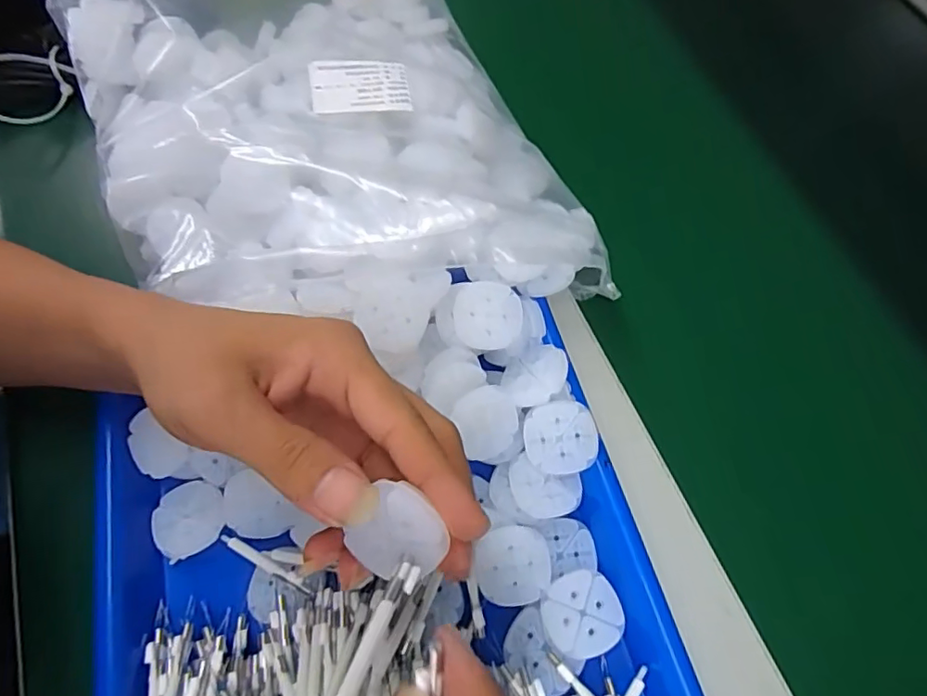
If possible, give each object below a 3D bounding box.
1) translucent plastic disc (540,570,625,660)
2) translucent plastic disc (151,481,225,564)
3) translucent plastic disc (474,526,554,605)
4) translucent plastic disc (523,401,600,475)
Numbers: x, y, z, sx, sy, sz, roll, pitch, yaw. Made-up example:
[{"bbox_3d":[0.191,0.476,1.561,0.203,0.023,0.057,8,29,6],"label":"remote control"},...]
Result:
[{"bbox_3d":[0.055,0.125,0.262,0.036,0.009,0.035,0,66,0],"label":"translucent plastic disc"},{"bbox_3d":[-0.141,0.087,0.287,0.037,0.005,0.035,-20,67,-9],"label":"translucent plastic disc"},{"bbox_3d":[0.024,0.104,0.267,0.035,0.004,0.035,0,82,1],"label":"translucent plastic disc"},{"bbox_3d":[0.048,0.045,0.277,0.035,0.004,0.035,0,91,17],"label":"translucent plastic disc"}]

